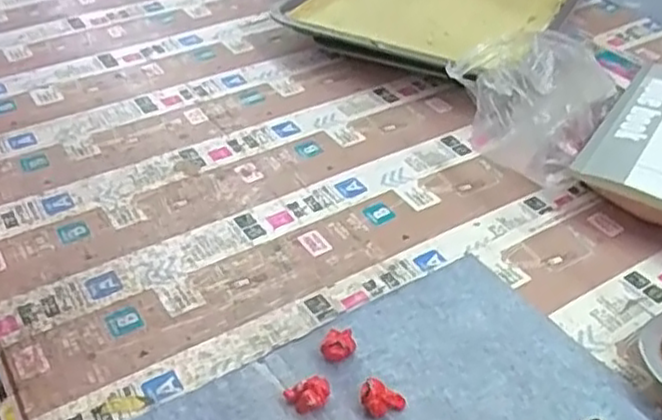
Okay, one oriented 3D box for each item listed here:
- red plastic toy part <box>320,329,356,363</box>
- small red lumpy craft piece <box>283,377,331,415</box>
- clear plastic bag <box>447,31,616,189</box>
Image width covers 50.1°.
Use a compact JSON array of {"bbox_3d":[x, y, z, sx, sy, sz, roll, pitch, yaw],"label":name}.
[{"bbox_3d":[0.004,0.078,0.410,0.019,0.014,0.019,0,39,0],"label":"red plastic toy part"},{"bbox_3d":[-0.013,0.100,0.379,0.024,0.014,0.014,0,39,0],"label":"small red lumpy craft piece"},{"bbox_3d":[0.150,-0.084,0.547,0.123,0.098,0.100,13,41,16],"label":"clear plastic bag"}]

